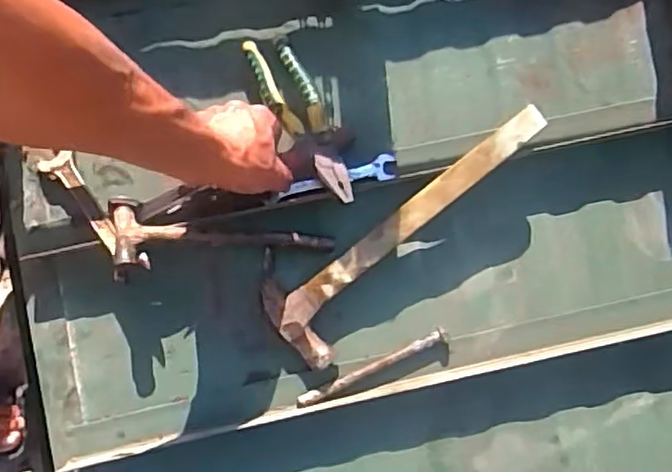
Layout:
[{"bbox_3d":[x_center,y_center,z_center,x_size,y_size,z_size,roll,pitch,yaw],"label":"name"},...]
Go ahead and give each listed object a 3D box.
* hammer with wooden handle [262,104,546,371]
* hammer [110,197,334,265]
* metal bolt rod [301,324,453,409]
[{"bbox_3d":[0.072,-0.007,0.631,0.320,0.026,0.087,-41,78,4],"label":"hammer with wooden handle"},{"bbox_3d":[-0.108,0.000,0.624,0.209,0.021,0.067,3,73,-14],"label":"hammer"},{"bbox_3d":[0.037,0.131,0.641,0.161,0.013,0.015,-22,75,-7],"label":"metal bolt rod"}]

